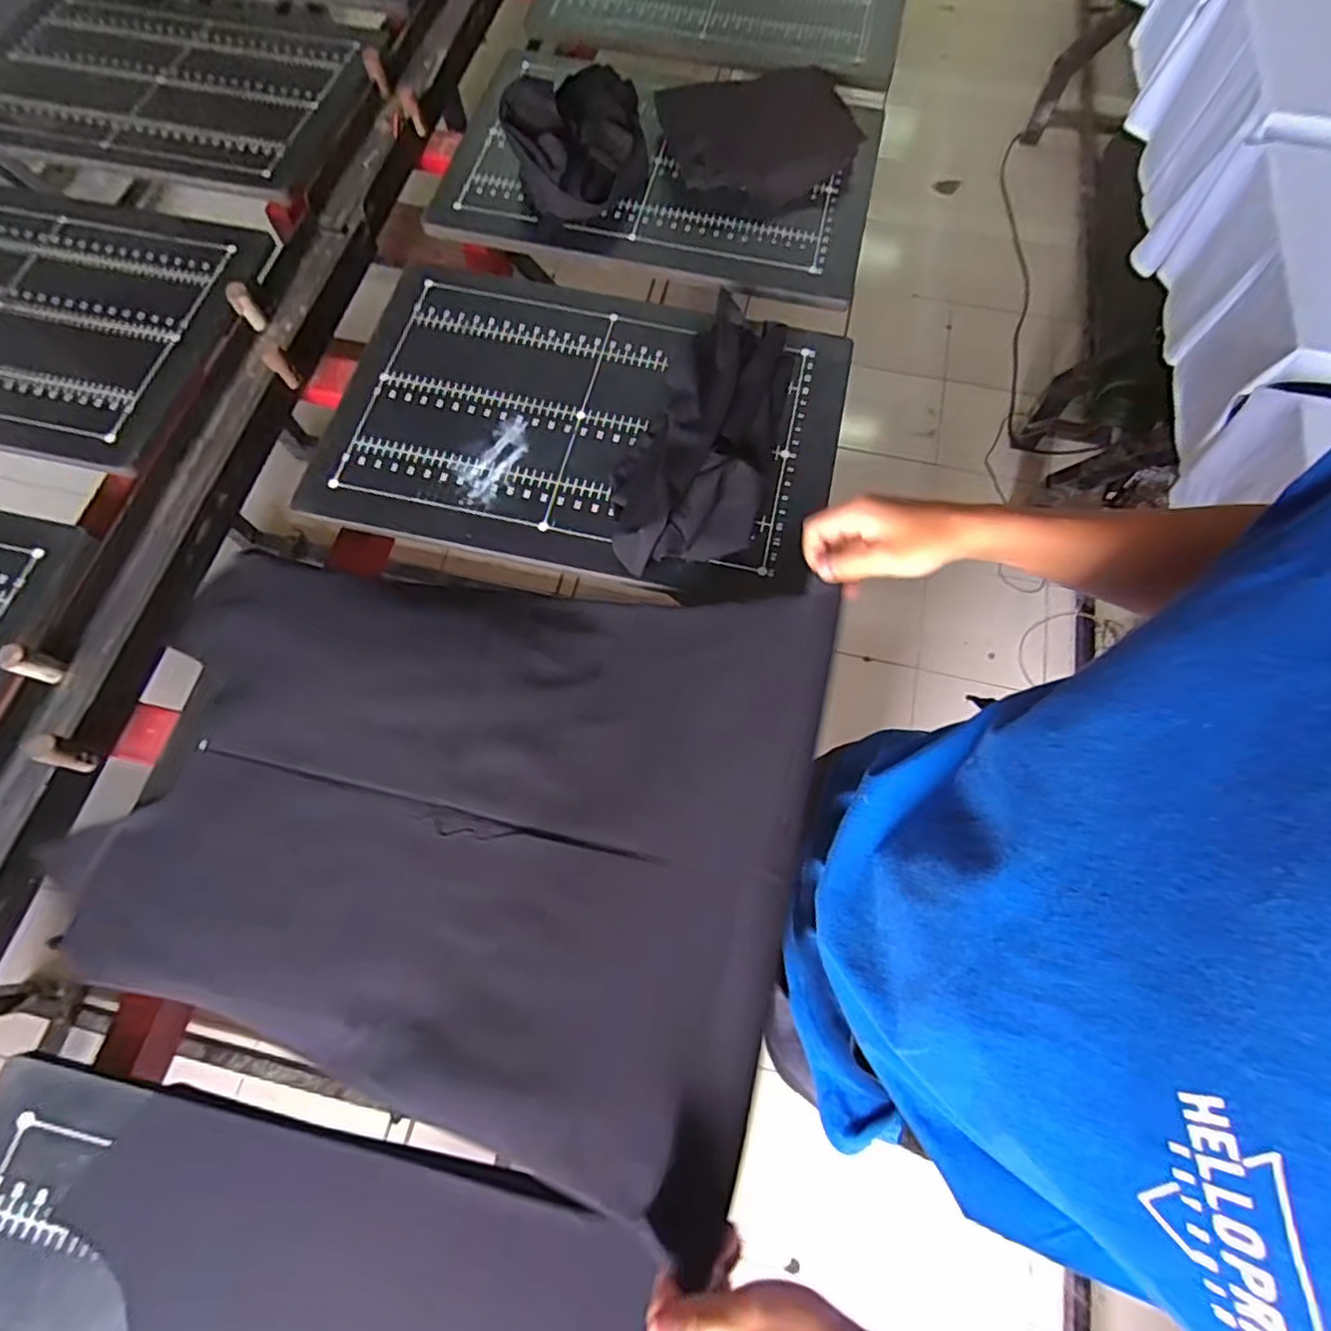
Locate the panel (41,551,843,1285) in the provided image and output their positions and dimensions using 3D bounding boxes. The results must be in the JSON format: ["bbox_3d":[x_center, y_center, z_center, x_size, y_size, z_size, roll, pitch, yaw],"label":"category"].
[{"bbox_3d":[-0.202,0.115,0.578,0.623,0.110,0.475,13,70,6],"label":"panel"}]

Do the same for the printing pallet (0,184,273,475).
[{"bbox_3d":[-0.892,-0.483,0.858,0.633,0.021,0.411,13,70,7],"label":"printing pallet"}]

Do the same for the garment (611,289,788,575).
[{"bbox_3d":[0.045,-0.280,0.746,0.161,0.055,0.370,12,69,6],"label":"garment"}]

